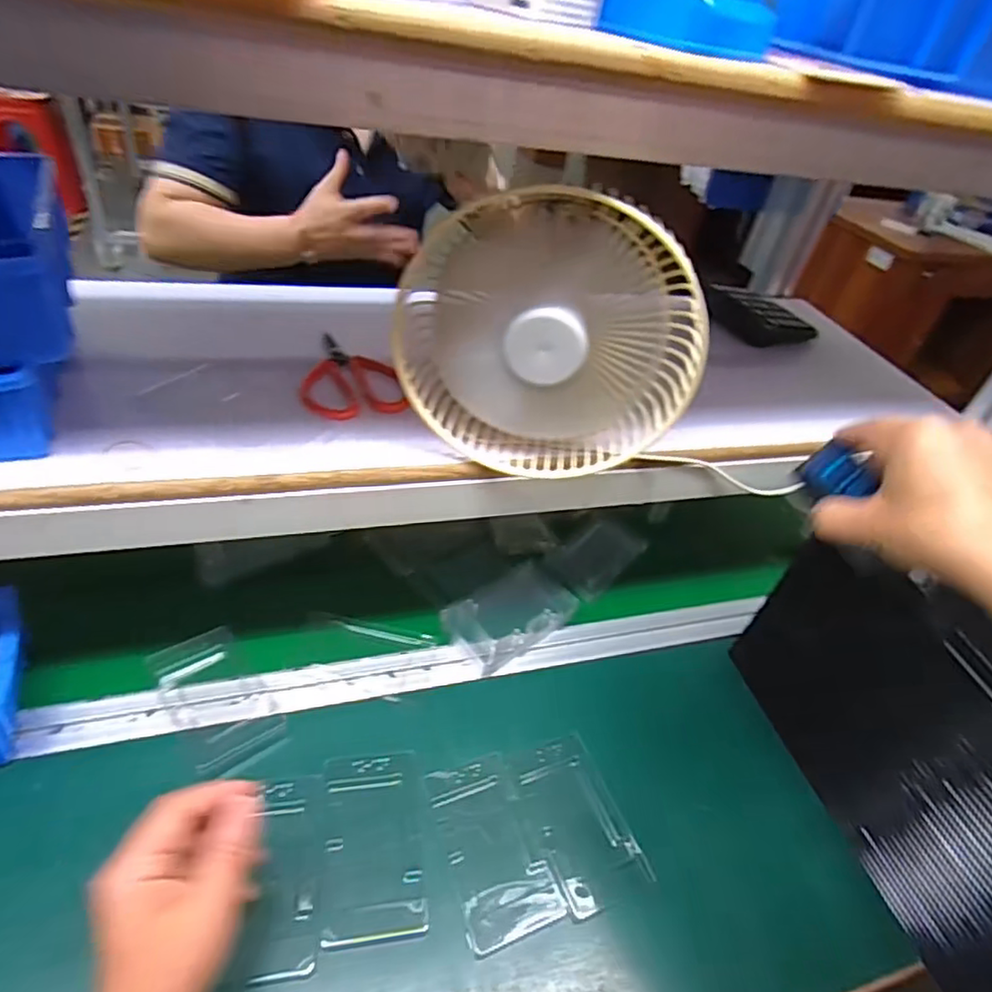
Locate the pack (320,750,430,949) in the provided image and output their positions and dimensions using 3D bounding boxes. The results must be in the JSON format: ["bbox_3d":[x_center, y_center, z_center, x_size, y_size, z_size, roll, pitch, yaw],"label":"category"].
[{"bbox_3d":[-0.092,0.258,0.466,0.071,0.005,0.125,0,47,-14],"label":"pack"}]

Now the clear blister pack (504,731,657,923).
[{"bbox_3d":[0.065,0.257,0.503,0.079,0.009,0.127,-10,44,-24],"label":"clear blister pack"}]

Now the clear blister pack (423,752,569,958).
[{"bbox_3d":[-0.004,0.265,0.478,0.069,0.018,0.125,-8,44,-22],"label":"clear blister pack"}]

